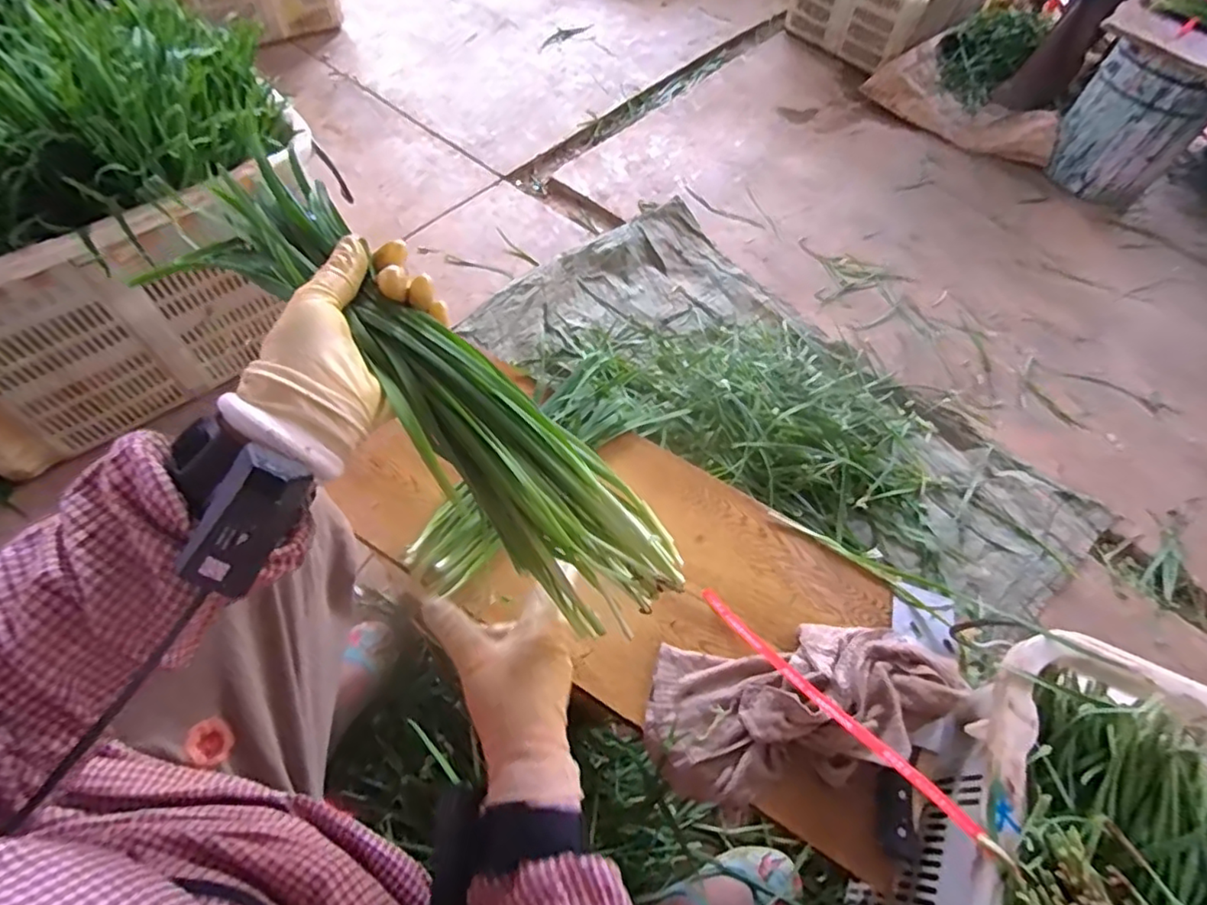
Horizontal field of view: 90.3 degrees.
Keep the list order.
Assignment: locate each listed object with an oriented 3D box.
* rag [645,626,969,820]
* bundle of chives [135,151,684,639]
[{"bbox_3d":[0.204,0.257,0.611,0.318,0.058,0.152,-4,59,-7],"label":"rag"},{"bbox_3d":[-0.104,-0.032,0.382,0.367,0.081,0.077,45,64,0],"label":"bundle of chives"}]

